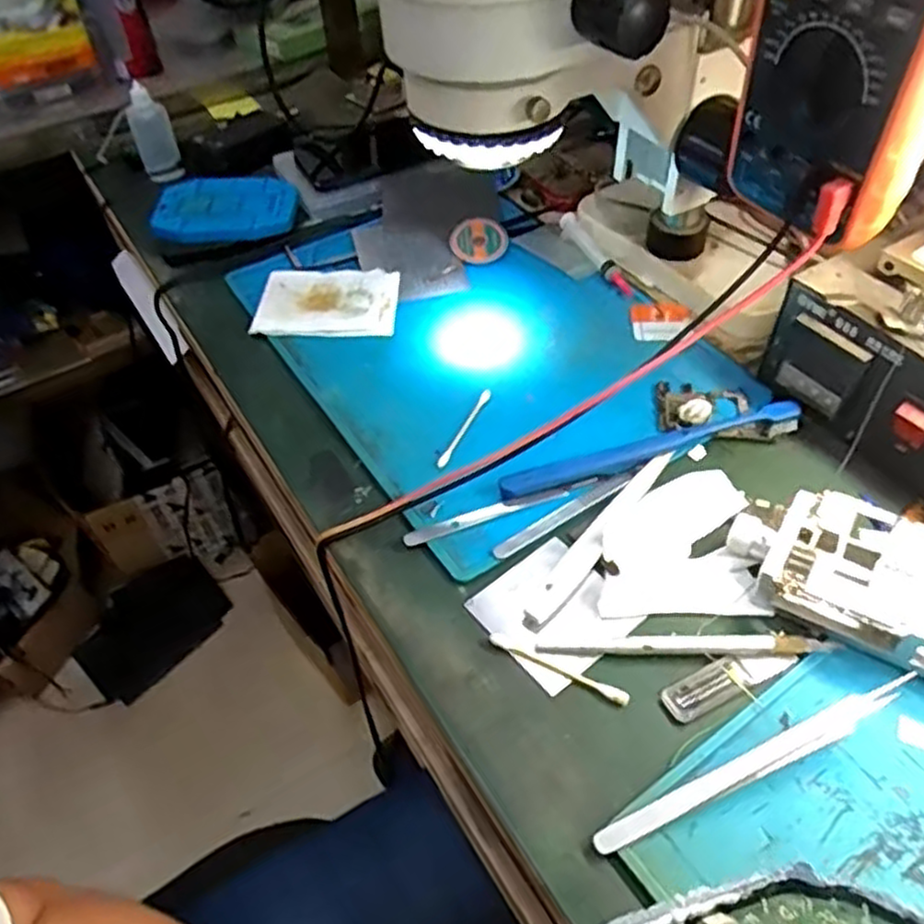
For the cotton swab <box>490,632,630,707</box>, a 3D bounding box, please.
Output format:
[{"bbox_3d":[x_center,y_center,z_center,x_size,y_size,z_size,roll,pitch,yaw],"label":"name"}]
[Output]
[{"bbox_3d":[0.047,0.101,0.361,0.072,0.004,0.007,20,54,22],"label":"cotton swab"}]

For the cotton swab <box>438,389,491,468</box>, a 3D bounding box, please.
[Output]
[{"bbox_3d":[0.002,-0.022,0.468,0.005,0.005,0.070,18,53,21],"label":"cotton swab"}]

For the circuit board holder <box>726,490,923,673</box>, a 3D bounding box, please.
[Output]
[{"bbox_3d":[0.203,0.060,0.362,0.134,0.034,0.064,30,58,28],"label":"circuit board holder"}]

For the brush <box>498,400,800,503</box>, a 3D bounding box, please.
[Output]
[{"bbox_3d":[0.112,-0.008,0.436,0.184,0.013,0.015,-14,49,-6],"label":"brush"}]

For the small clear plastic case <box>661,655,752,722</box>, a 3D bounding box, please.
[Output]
[{"bbox_3d":[0.116,0.107,0.350,0.041,0.004,0.018,-23,51,-13],"label":"small clear plastic case"}]

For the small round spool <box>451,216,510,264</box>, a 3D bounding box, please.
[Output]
[{"bbox_3d":[0.014,-0.178,0.596,0.046,0.037,0.013,-21,8,-4],"label":"small round spool"}]

